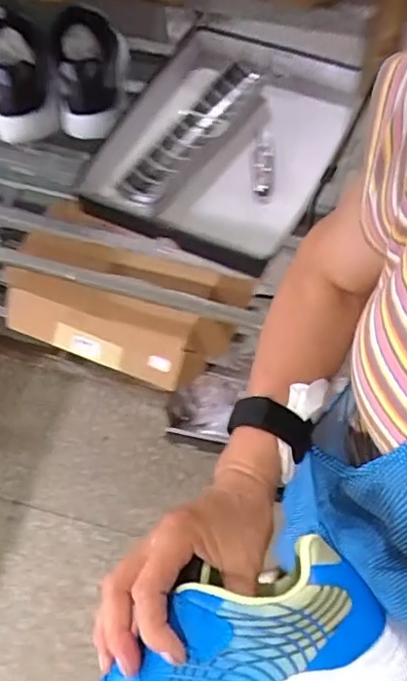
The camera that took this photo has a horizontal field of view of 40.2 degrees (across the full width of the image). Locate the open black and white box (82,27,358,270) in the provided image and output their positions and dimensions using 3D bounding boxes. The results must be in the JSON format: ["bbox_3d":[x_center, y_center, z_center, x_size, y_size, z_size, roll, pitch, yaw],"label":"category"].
[{"bbox_3d":[0.025,-0.250,0.664,0.266,0.066,0.328,23,68,13],"label":"open black and white box"}]

